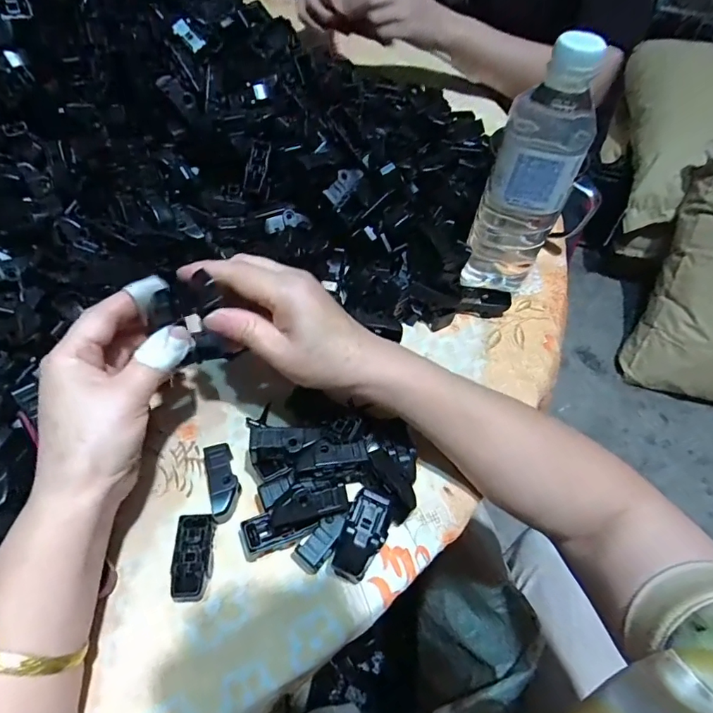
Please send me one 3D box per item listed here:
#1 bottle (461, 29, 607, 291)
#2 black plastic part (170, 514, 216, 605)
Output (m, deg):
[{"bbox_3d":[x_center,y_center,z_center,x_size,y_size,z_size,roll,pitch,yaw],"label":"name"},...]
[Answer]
[{"bbox_3d":[0.137,-0.136,0.377,0.061,0.203,0.049,22,58,12],"label":"bottle"},{"bbox_3d":[-0.102,0.126,0.296,0.022,0.019,0.049,-3,56,-4],"label":"black plastic part"}]

